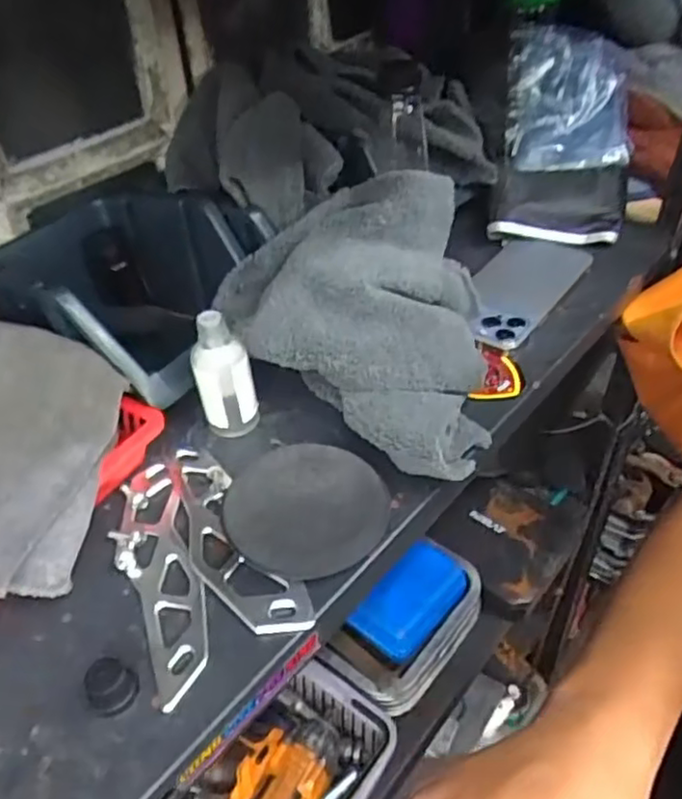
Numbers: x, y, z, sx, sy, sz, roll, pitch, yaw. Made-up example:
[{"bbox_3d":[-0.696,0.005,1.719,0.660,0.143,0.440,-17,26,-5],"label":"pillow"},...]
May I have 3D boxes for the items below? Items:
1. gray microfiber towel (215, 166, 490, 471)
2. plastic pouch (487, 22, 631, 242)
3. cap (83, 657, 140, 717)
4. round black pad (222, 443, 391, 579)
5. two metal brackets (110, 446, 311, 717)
[{"bbox_3d":[0.027,-0.066,0.464,0.199,0.110,0.170,24,50,24],"label":"gray microfiber towel"},{"bbox_3d":[0.210,-0.247,0.625,0.122,0.063,0.218,10,64,8],"label":"plastic pouch"},{"bbox_3d":[-0.116,0.145,0.340,0.022,0.019,0.022,-1,44,1],"label":"cap"},{"bbox_3d":[-0.021,0.063,0.403,0.093,0.018,0.093,-1,44,1],"label":"round black pad"},{"bbox_3d":[-0.088,0.089,0.402,0.086,0.017,0.160,-21,47,-18],"label":"two metal brackets"}]

